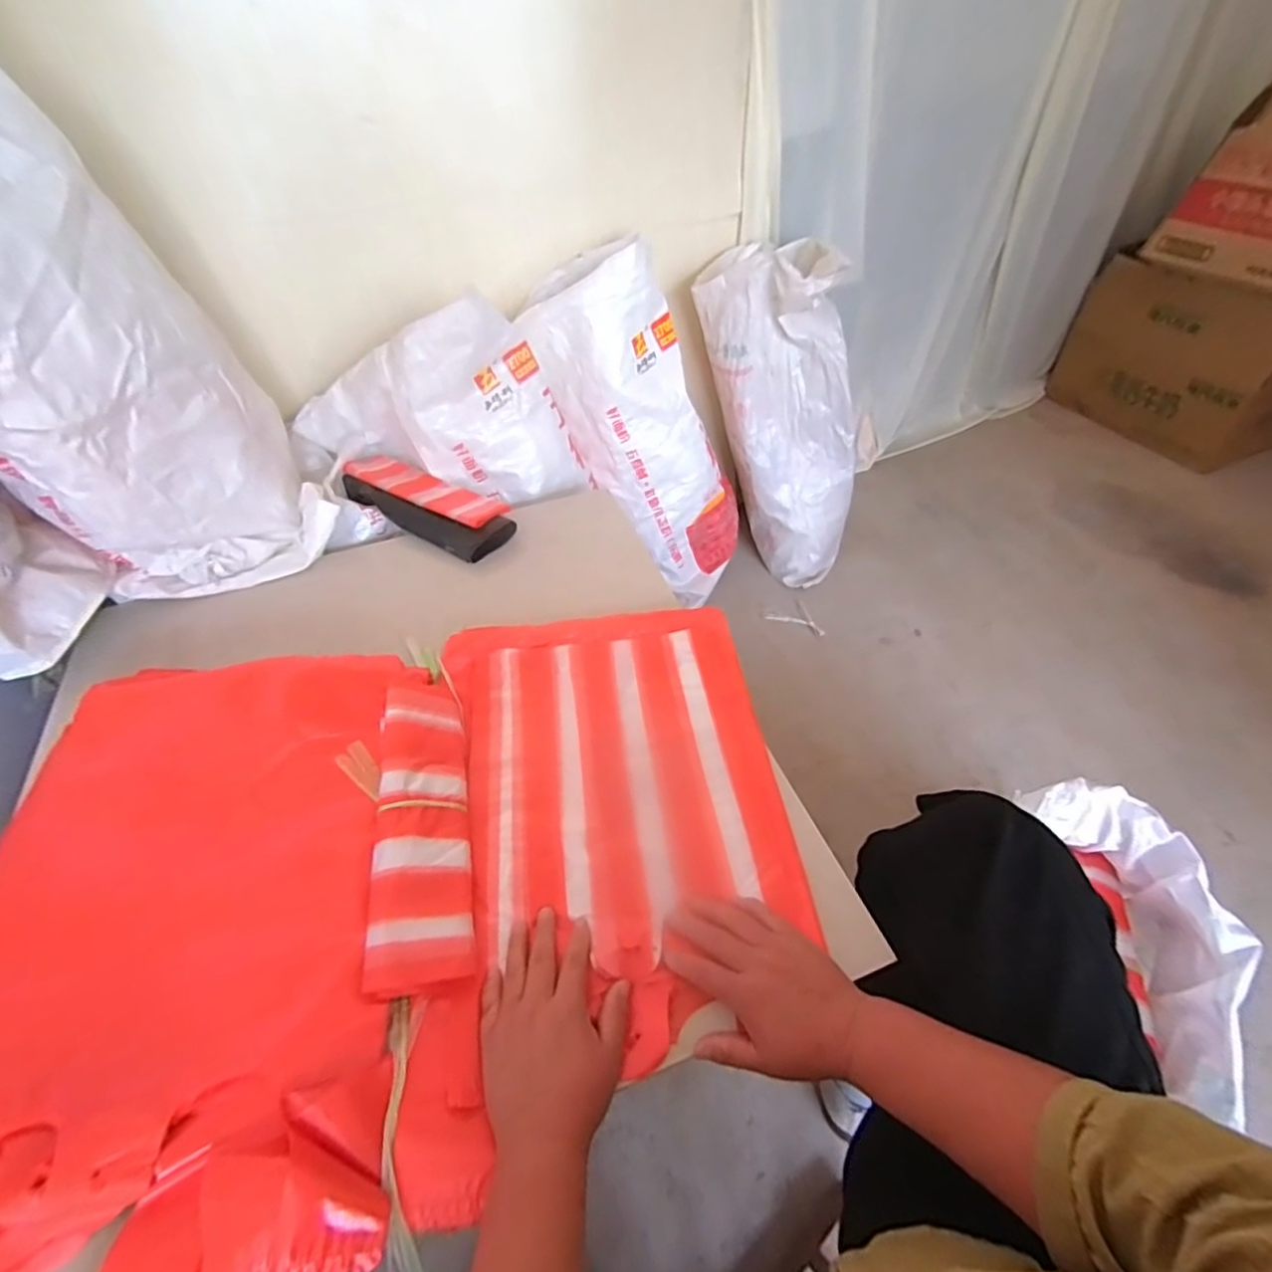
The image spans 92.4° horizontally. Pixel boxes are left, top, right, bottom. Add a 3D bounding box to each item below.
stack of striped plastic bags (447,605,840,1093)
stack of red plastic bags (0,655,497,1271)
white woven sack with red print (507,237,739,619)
[{"bbox_3d":[-0.019,0.153,0.640,0.327,0.036,0.452,-10,51,-2],"label":"stack of striped plastic bags"},{"bbox_3d":[-0.395,0.257,0.535,0.472,0.078,0.544,-13,48,-8],"label":"stack of red plastic bags"},{"bbox_3d":[0.033,-0.385,1.240,0.280,0.686,0.186,-31,36,0],"label":"white woven sack with red print"}]

